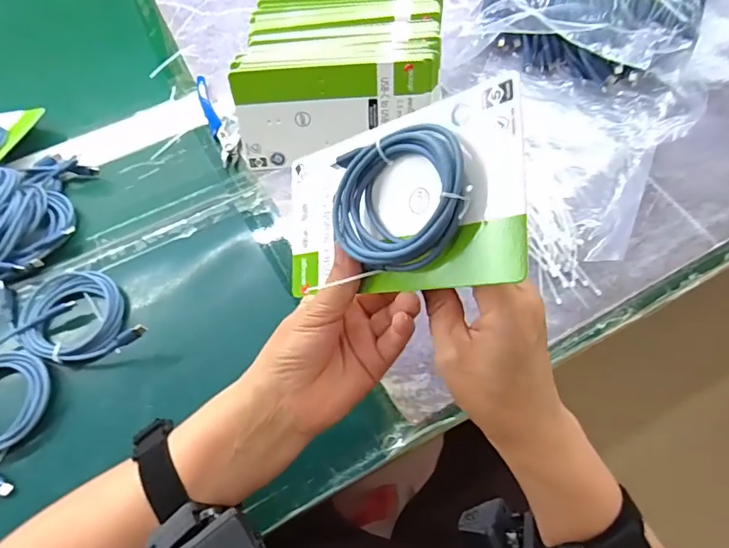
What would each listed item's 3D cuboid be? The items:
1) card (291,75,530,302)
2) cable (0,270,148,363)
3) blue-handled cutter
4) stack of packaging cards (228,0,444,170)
[{"bbox_3d":[0.007,-0.041,0.277,0.176,0.021,0.099,-5,82,45],"label":"card"},{"bbox_3d":[-0.258,0.034,0.413,0.088,0.031,0.131,-38,69,-16],"label":"cable"},{"bbox_3d":[-0.157,-0.169,0.524,0.036,0.014,0.124,-21,65,-9],"label":"blue-handled cutter"},{"bbox_3d":[-0.025,-0.196,0.485,0.197,0.101,0.142,-2,64,0],"label":"stack of packaging cards"}]

